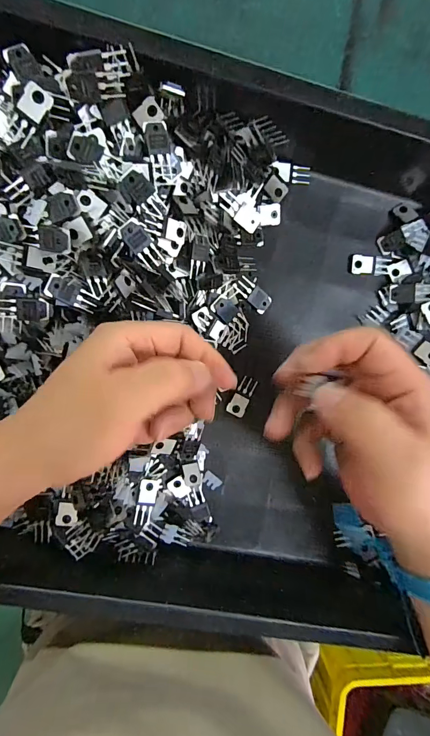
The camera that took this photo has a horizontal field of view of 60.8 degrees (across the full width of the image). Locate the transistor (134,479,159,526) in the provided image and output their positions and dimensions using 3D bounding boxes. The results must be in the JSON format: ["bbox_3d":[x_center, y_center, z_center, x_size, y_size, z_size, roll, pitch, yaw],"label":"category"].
[{"bbox_3d":[-0.055,0.107,0.291,0.015,0.007,0.034,11,93,-7],"label":"transistor"}]

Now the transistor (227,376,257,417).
[{"bbox_3d":[0.023,0.025,0.311,0.016,0.004,0.033,24,92,-8],"label":"transistor"}]

